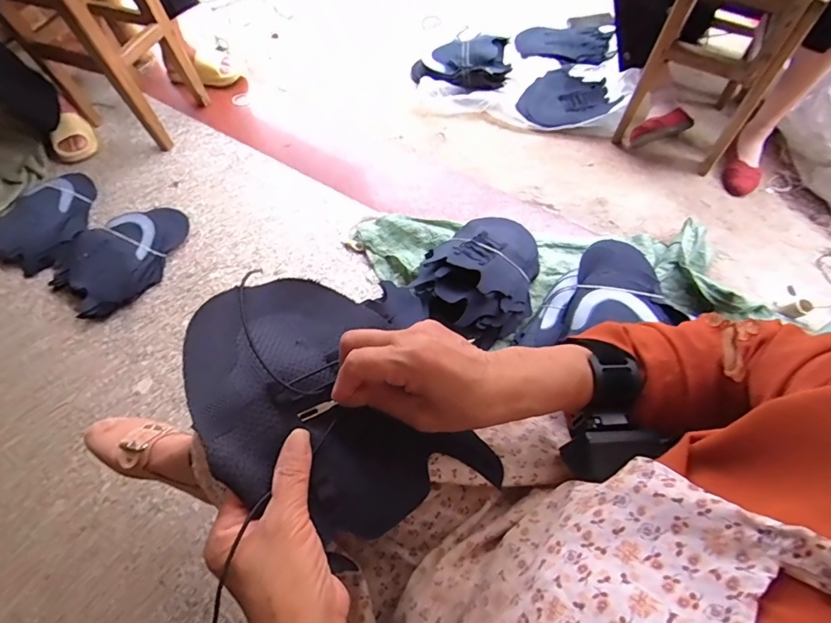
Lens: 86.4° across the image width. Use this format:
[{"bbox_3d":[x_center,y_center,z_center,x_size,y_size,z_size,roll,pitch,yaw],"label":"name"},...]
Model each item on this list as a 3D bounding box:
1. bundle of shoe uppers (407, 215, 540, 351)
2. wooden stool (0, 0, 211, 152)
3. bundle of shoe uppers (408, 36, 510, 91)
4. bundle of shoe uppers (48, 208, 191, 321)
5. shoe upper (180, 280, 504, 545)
[{"bbox_3d":[0.152,-0.090,0.930,0.235,0.113,0.286,38,68,21],"label":"bundle of shoe uppers"},{"bbox_3d":[-0.801,-0.667,1.132,0.316,0.419,0.230,12,65,10],"label":"wooden stool"},{"bbox_3d":[0.140,-0.748,1.349,0.296,0.101,0.162,-8,63,0],"label":"bundle of shoe uppers"},{"bbox_3d":[-0.689,-0.136,1.035,0.215,0.065,0.316,25,67,15],"label":"bundle of shoe uppers"},{"bbox_3d":[-0.069,0.061,0.328,0.148,0.076,0.222,-35,65,-17],"label":"shoe upper"}]

